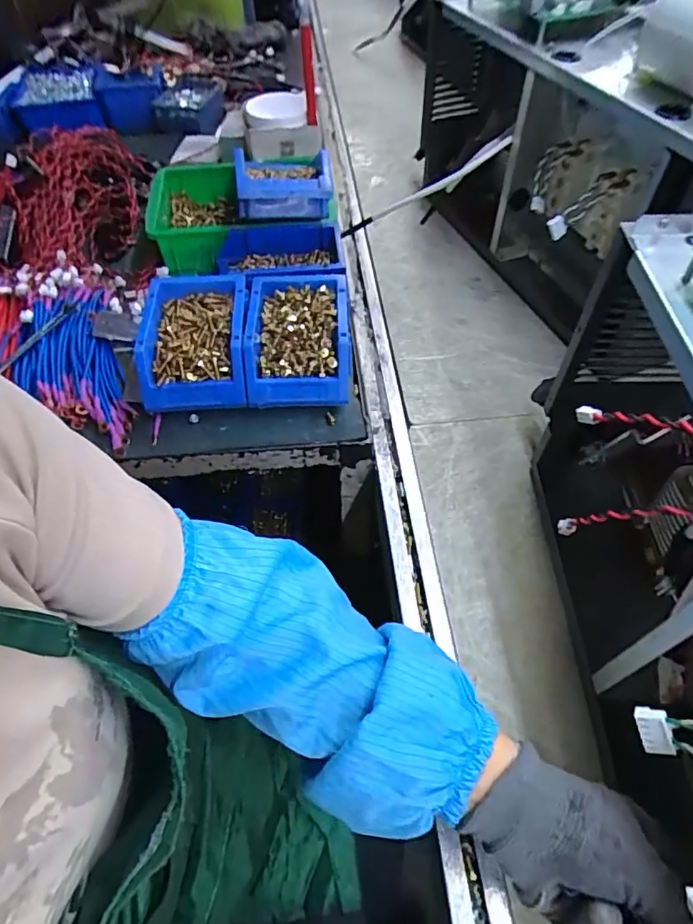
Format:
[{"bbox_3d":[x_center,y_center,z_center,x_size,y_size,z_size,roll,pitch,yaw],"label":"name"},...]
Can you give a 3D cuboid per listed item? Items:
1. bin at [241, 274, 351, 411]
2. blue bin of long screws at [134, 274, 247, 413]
[{"bbox_3d":[-0.052,-0.134,0.567,0.108,0.055,0.148,-2,54,0],"label":"bin"},{"bbox_3d":[-0.162,-0.131,0.563,0.108,0.054,0.147,-3,54,-1],"label":"blue bin of long screws"}]

